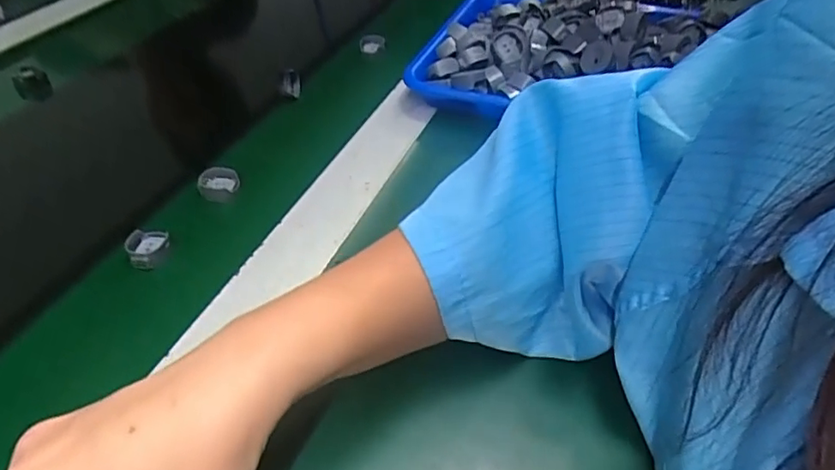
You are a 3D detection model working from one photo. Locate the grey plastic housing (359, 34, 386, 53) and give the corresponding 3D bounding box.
[{"bbox_3d":[-0.048,-0.205,0.605,0.027,0.016,0.011,-6,42,-8],"label":"grey plastic housing"}]

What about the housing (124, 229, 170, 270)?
[{"bbox_3d":[-0.178,0.007,0.374,0.024,0.014,0.029,-14,45,-14],"label":"housing"}]

